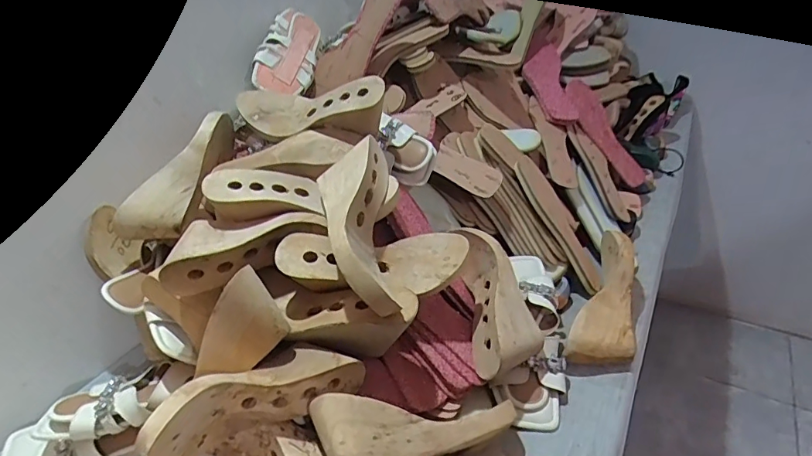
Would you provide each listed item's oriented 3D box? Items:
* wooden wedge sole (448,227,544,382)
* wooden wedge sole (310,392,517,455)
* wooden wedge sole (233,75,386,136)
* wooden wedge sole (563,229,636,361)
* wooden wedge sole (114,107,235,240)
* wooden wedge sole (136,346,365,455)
[{"bbox_3d":[0.122,0.089,0.636,0.093,0.073,0.219,-7,53,-1],"label":"wooden wedge sole"},{"bbox_3d":[0.012,0.223,0.505,0.221,0.058,0.075,3,33,-10],"label":"wooden wedge sole"},{"bbox_3d":[-0.135,-0.170,0.689,0.226,0.074,0.064,8,36,21],"label":"wooden wedge sole"},{"bbox_3d":[0.300,0.104,0.697,0.080,0.064,0.235,12,50,26],"label":"wooden wedge sole"},{"bbox_3d":[-0.305,-0.075,0.678,0.079,0.061,0.229,16,65,30],"label":"wooden wedge sole"},{"bbox_3d":[-0.154,0.172,0.498,0.229,0.074,0.065,-8,28,-39],"label":"wooden wedge sole"}]

